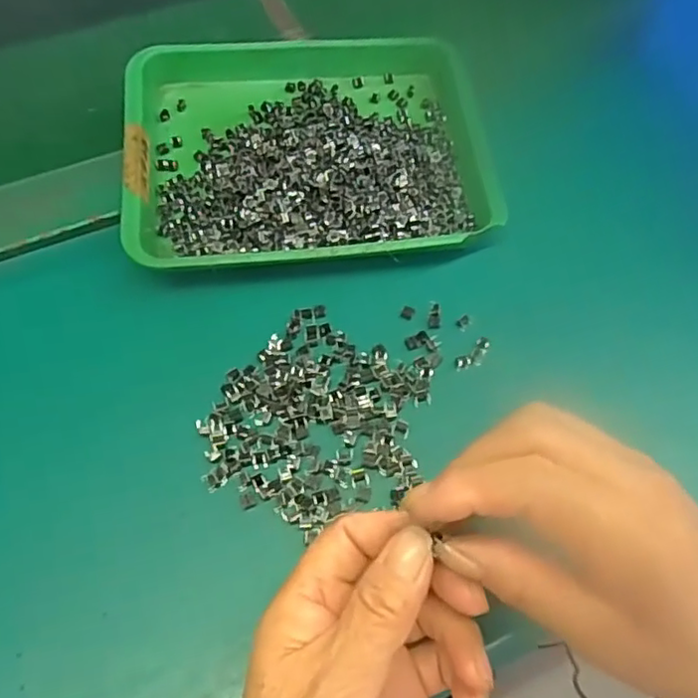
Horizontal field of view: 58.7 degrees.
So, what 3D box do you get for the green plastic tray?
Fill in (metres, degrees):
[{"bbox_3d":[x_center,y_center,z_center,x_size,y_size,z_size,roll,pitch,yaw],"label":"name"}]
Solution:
[{"bbox_3d":[-0.021,-0.129,0.386,0.218,0.034,0.184,-6,61,-4],"label":"green plastic tray"}]

